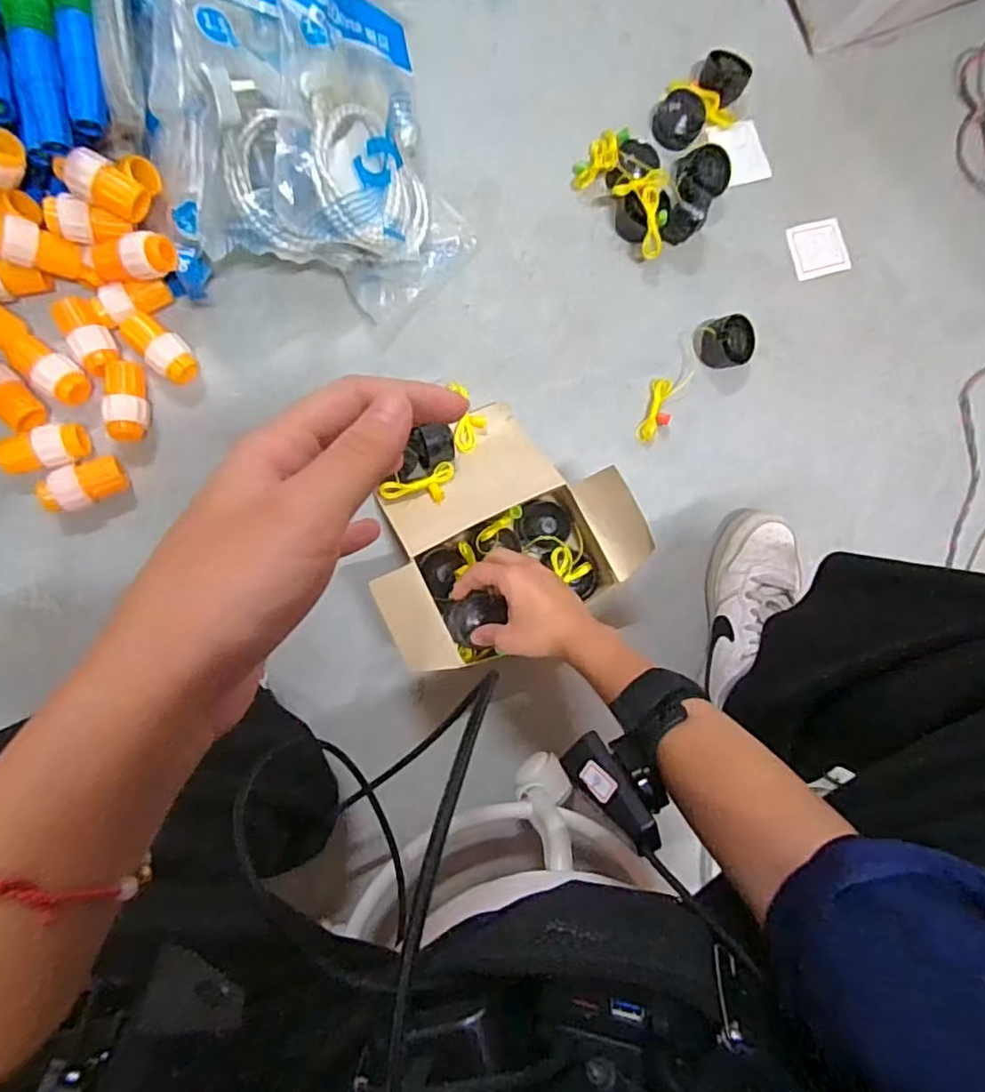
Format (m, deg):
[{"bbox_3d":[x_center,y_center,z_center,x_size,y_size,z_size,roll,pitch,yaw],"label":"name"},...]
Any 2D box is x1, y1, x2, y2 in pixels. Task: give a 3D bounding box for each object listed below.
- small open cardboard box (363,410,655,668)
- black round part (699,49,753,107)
[{"bbox_3d":[-0.004,-0.015,0.565,0.224,0.091,0.199,-28,92,-10],"label":"small open cardboard box"},{"bbox_3d":[0.247,-0.502,0.675,0.050,0.034,0.039,35,82,-6],"label":"black round part"}]

